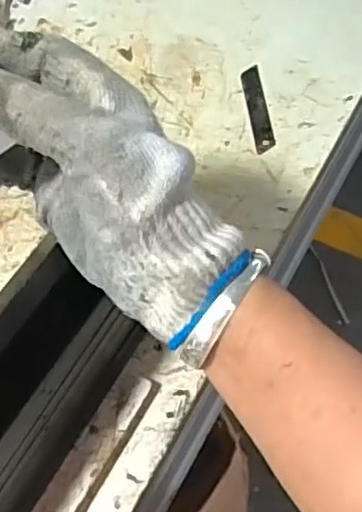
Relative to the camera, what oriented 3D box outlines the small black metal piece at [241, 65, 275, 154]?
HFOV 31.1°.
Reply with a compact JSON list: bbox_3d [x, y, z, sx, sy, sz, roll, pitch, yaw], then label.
[{"bbox_3d":[0.069,-0.133,0.581,0.017,0.004,0.099,-7,61,0],"label":"small black metal piece"}]

